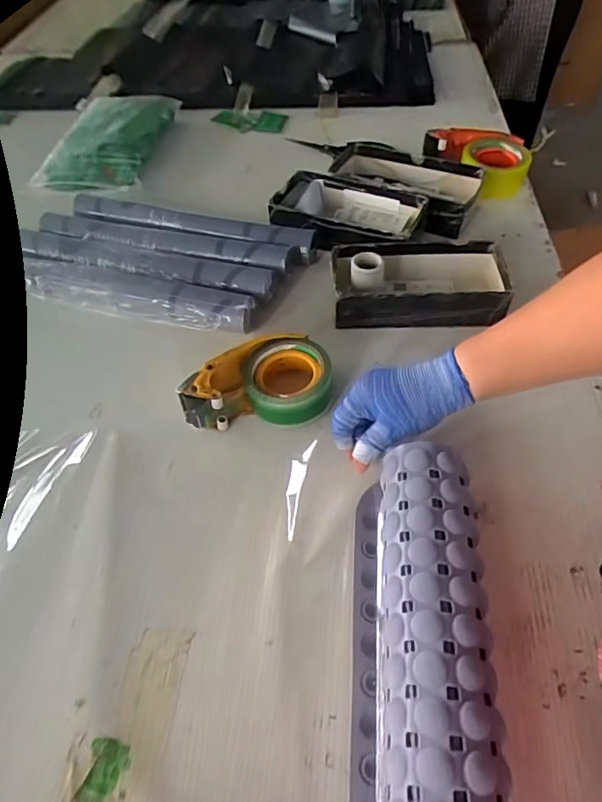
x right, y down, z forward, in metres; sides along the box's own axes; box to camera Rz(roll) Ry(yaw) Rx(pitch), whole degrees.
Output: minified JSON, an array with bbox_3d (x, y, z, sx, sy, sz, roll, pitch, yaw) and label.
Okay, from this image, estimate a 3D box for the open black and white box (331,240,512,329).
[{"bbox_3d":[0.150,-0.150,0.645,0.213,0.056,0.112,0,52,2],"label":"open black and white box"}]

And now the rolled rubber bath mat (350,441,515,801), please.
[{"bbox_3d":[0.088,0.203,0.366,0.095,0.075,0.355,3,51,4],"label":"rolled rubber bath mat"}]

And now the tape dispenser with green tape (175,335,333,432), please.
[{"bbox_3d":[-0.044,-0.023,0.554,0.159,0.050,0.099,2,52,3],"label":"tape dispenser with green tape"}]

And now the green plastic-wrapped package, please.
[{"bbox_3d":[-0.360,-0.493,0.927,0.180,0.034,0.304,6,52,6],"label":"green plastic-wrapped package"}]

